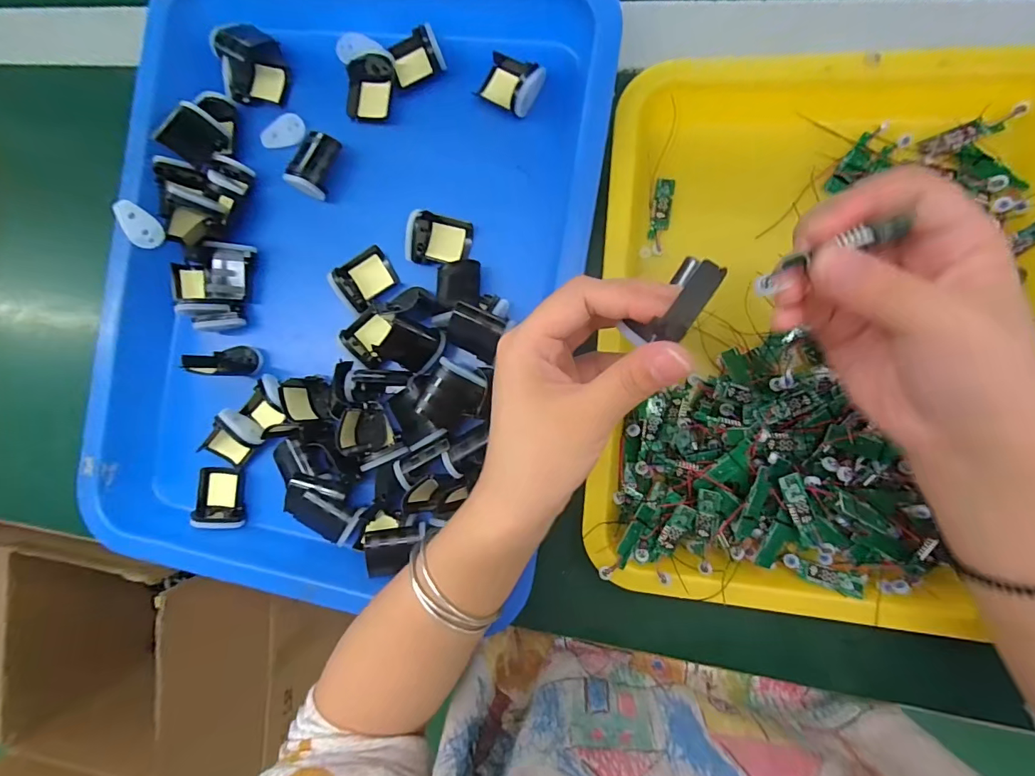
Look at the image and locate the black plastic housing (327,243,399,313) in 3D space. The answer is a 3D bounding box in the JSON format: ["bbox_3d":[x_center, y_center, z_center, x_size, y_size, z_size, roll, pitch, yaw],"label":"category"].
[{"bbox_3d":[-0.111,-0.080,0.325,0.038,0.026,0.034,-34,85,6],"label":"black plastic housing"}]

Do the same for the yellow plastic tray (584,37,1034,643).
[{"bbox_3d":[0.184,-0.033,0.274,0.259,0.042,0.326,4,90,8],"label":"yellow plastic tray"}]

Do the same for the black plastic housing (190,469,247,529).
[{"bbox_3d":[-0.225,0.083,0.340,0.035,0.012,0.045,1,81,-2],"label":"black plastic housing"}]

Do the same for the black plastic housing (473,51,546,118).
[{"bbox_3d":[-0.005,-0.212,0.308,0.044,0.018,0.033,39,95,7],"label":"black plastic housing"}]

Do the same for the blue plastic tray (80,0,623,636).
[{"bbox_3d":[-0.127,-0.084,0.322,0.341,0.044,0.459,10,91,8],"label":"blue plastic tray"}]

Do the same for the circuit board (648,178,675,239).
[{"bbox_3d":[0.099,-0.123,0.305,0.013,0.004,0.040,9,90,8],"label":"circuit board"}]

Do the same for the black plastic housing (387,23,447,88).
[{"bbox_3d":[-0.072,-0.237,0.316,0.036,0.018,0.029,-14,87,8],"label":"black plastic housing"}]

